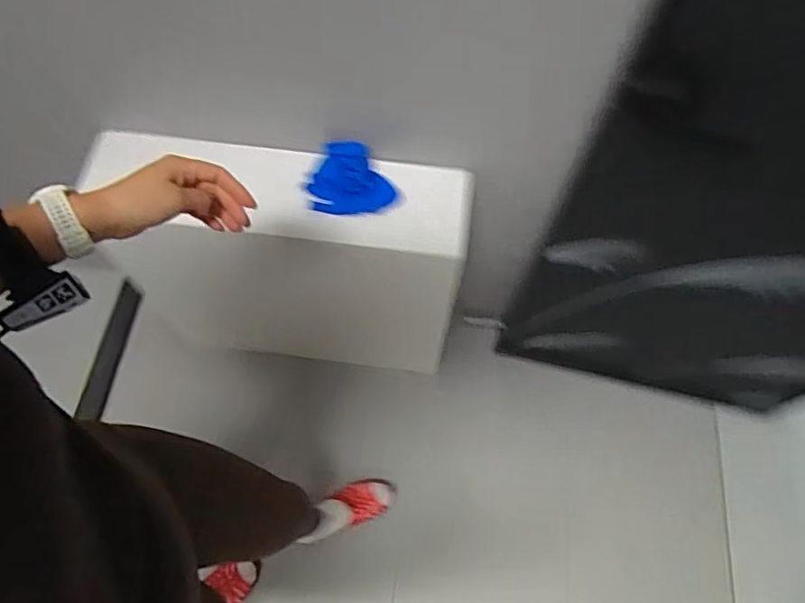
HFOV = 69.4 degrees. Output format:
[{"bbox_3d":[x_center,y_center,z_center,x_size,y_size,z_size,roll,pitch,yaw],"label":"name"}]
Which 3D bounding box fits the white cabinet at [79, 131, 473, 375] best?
[{"bbox_3d":[-0.236,-0.068,1.282,0.669,0.627,0.180,8,67,2],"label":"white cabinet"}]

